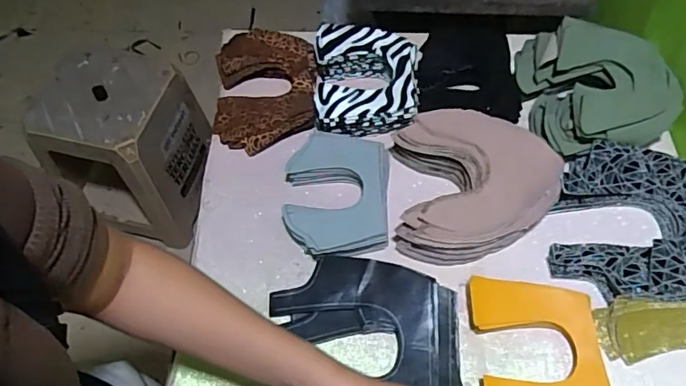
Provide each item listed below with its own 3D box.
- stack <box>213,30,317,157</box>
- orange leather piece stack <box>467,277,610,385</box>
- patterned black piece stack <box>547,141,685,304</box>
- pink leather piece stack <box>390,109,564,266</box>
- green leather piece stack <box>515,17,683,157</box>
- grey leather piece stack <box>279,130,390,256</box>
[{"bbox_3d":[-0.105,-0.144,0.714,0.134,0.041,0.176,-4,60,-2],"label":"stack"},{"bbox_3d":[0.195,0.163,0.527,0.119,0.029,0.152,0,60,0],"label":"orange leather piece stack"},{"bbox_3d":[0.336,0.035,0.600,0.186,0.043,0.182,4,60,2],"label":"patterned black piece stack"},{"bbox_3d":[0.154,-0.010,0.617,0.178,0.059,0.174,3,60,2],"label":"pink leather piece stack"},{"bbox_3d":[0.330,-0.135,0.666,0.176,0.063,0.170,-1,60,-1],"label":"green leather piece stack"},{"bbox_3d":[-0.007,0.004,0.623,0.119,0.034,0.151,2,60,1],"label":"grey leather piece stack"}]

